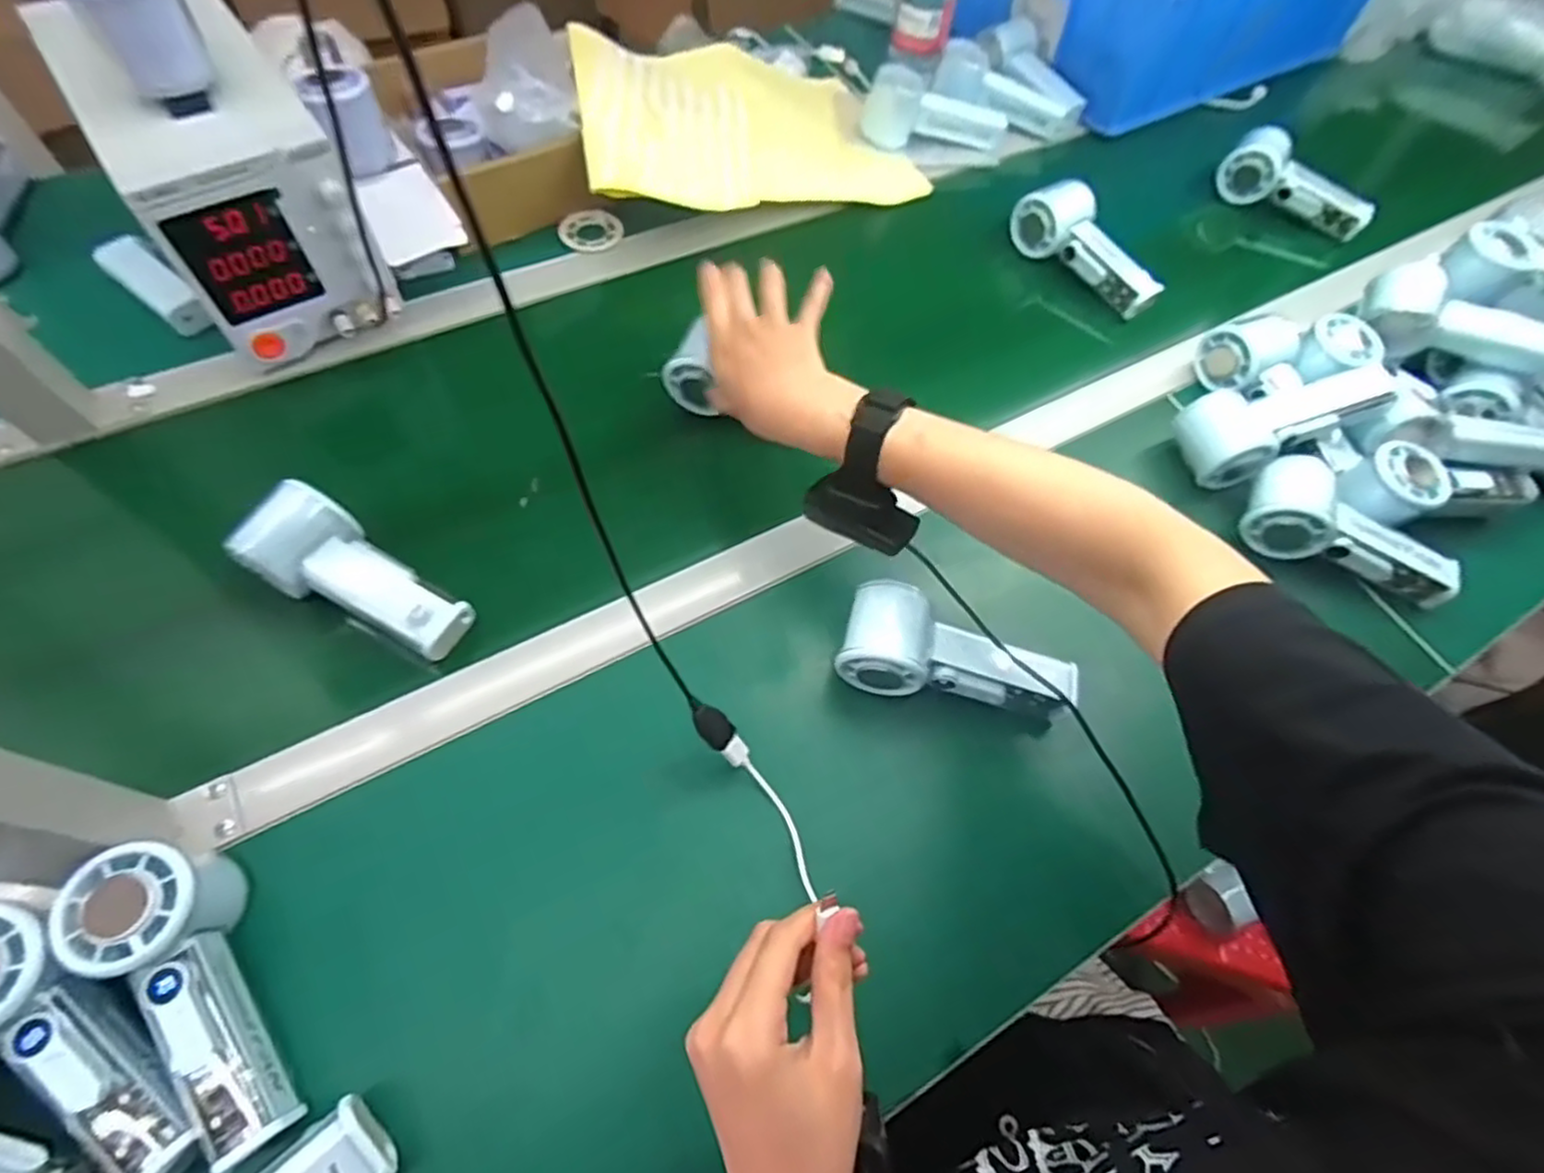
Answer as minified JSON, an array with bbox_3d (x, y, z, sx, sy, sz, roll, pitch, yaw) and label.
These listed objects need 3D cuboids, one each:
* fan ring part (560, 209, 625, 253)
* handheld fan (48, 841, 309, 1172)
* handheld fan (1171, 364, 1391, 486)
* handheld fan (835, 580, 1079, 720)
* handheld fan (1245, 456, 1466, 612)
[{"bbox_3d":[-0.170,-0.334,0.666,0.057,0.010,0.050,21,62,7],"label":"fan ring part"},{"bbox_3d":[-0.279,0.197,0.338,0.056,0.059,0.151,-28,67,-18],"label":"handheld fan"},{"bbox_3d":[0.404,-0.138,0.567,0.160,0.053,0.071,-20,65,-14],"label":"handheld fan"},{"bbox_3d":[0.121,0.043,0.459,0.151,0.047,0.064,9,61,1],"label":"handheld fan"},{"bbox_3d":[0.432,-0.038,0.526,0.152,0.046,0.059,27,63,10],"label":"handheld fan"}]

